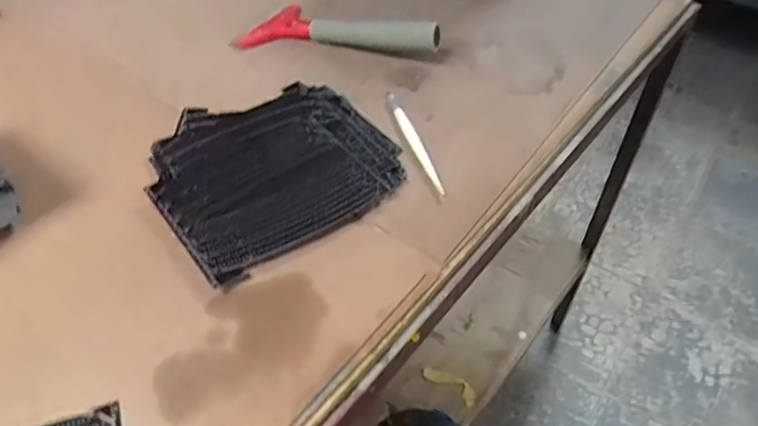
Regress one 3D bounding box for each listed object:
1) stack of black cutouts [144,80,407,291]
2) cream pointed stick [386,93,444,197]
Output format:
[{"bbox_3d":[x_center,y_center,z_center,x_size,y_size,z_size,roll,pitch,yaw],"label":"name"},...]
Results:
[{"bbox_3d":[-0.091,-0.043,0.492,0.194,0.016,0.183,-30,54,-24],"label":"stack of black cutouts"},{"bbox_3d":[0.031,-0.065,0.520,0.010,0.015,0.151,-14,49,-12],"label":"cream pointed stick"}]

